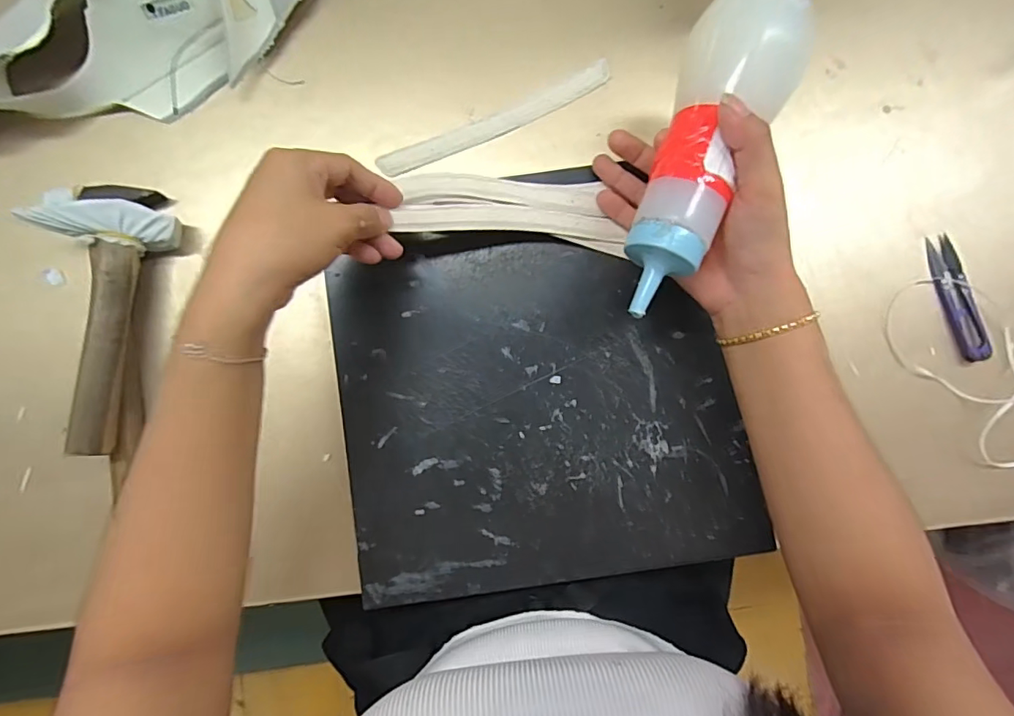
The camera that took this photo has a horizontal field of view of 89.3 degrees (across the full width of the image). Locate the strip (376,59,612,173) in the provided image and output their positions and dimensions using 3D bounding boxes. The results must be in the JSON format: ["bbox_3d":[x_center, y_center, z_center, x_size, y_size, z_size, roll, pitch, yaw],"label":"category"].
[{"bbox_3d":[-0.008,-0.191,0.412,0.198,0.008,0.023,-24,88,-1],"label":"strip"}]

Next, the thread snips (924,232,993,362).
[{"bbox_3d":[0.357,-0.047,0.404,0.025,0.009,0.099,-18,88,-1],"label":"thread snips"}]

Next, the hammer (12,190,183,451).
[{"bbox_3d":[-0.312,-0.035,0.386,0.094,0.047,0.199,10,88,0],"label":"hammer"}]

